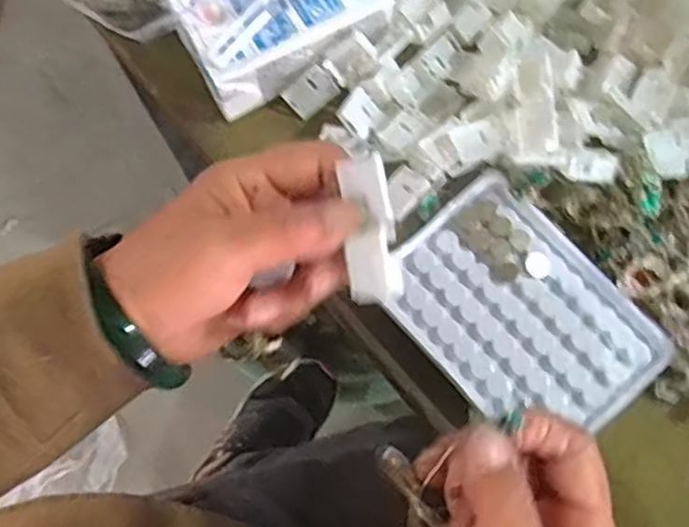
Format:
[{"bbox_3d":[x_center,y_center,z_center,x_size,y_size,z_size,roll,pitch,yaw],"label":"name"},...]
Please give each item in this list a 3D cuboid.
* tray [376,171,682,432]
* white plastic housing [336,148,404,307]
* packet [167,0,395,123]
[{"bbox_3d":[0.088,0.025,0.347,0.092,0.010,0.128,-41,77,-9],"label":"tray"},{"bbox_3d":[0.010,-0.014,0.269,0.020,0.008,0.057,-5,84,0],"label":"white plastic housing"},{"bbox_3d":[-0.024,-0.139,0.377,0.125,0.027,0.065,-28,94,-5],"label":"packet"}]

